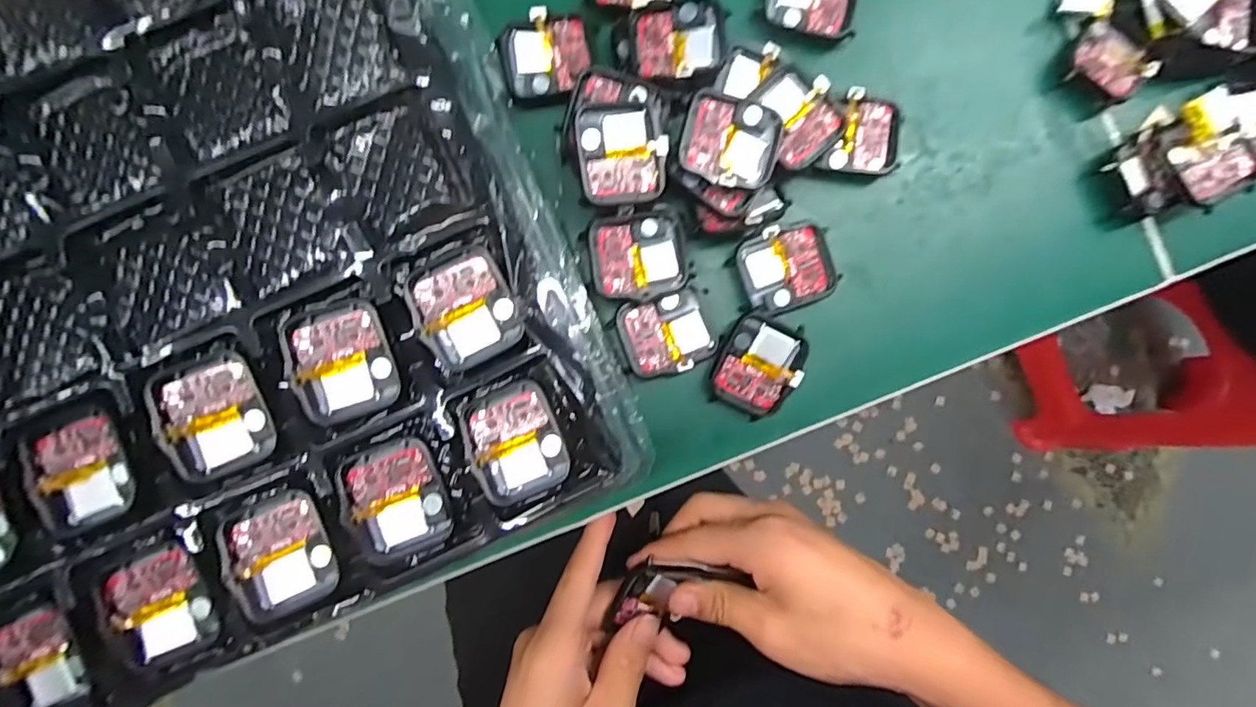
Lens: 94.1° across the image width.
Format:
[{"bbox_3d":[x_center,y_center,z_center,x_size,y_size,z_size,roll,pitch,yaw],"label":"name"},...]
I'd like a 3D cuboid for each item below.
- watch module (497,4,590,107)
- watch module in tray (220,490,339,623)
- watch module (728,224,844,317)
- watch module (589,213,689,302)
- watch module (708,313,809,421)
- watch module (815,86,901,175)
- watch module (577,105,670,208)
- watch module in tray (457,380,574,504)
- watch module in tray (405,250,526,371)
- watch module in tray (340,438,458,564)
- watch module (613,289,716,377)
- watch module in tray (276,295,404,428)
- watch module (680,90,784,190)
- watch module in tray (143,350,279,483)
[{"bbox_3d":[-0.037,-0.134,0.266,0.040,0.010,0.037,-14,90,-3],"label":"watch module"},{"bbox_3d":[-0.129,0.075,0.218,0.035,0.009,0.041,-16,90,-3],"label":"watch module in tray"},{"bbox_3d":[0.075,-0.041,0.274,0.046,0.015,0.037,-25,90,-3],"label":"watch module"},{"bbox_3d":[0.005,-0.043,0.261,0.042,0.007,0.037,-5,89,-3],"label":"watch module"},{"bbox_3d":[0.060,0.006,0.272,0.038,0.011,0.044,20,88,-2],"label":"watch module"},{"bbox_3d":[0.108,-0.103,0.275,0.036,0.011,0.036,3,89,-3],"label":"watch module"},{"bbox_3d":[-0.002,-0.085,0.250,0.037,0.010,0.041,-8,89,-3],"label":"watch module"},{"bbox_3d":[-0.043,0.034,0.223,0.034,0.008,0.043,-21,90,-3],"label":"watch module in tray"},{"bbox_3d":[-0.062,-0.018,0.223,0.037,0.005,0.042,-24,90,-3],"label":"watch module in tray"},{"bbox_3d":[-0.087,0.055,0.220,0.037,0.007,0.043,-16,90,-3],"label":"watch module in tray"},{"bbox_3d":[0.018,-0.009,0.268,0.040,0.007,0.034,-12,89,-3],"label":"watch module"},{"bbox_3d":[-0.106,0.003,0.218,0.034,0.007,0.043,-16,90,-3],"label":"watch module in tray"},{"bbox_3d":[0.045,-0.092,0.254,0.042,0.007,0.037,12,88,-2],"label":"watch module"},{"bbox_3d":[-0.149,0.022,0.212,0.034,0.012,0.042,-20,90,-3],"label":"watch module in tray"}]

